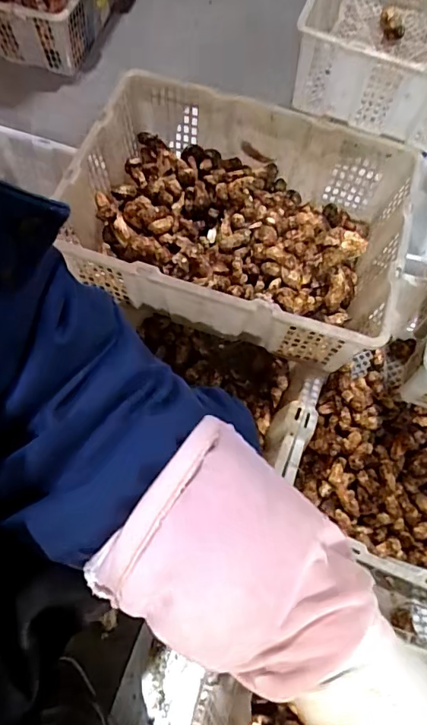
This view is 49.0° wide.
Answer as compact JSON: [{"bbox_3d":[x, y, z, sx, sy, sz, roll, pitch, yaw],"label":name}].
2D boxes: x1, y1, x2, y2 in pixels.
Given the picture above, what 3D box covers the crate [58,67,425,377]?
[{"bbox_3d":[0.032,-0.218,0.722,0.482,0.149,0.353,20,69,5],"label":"crate"}]

